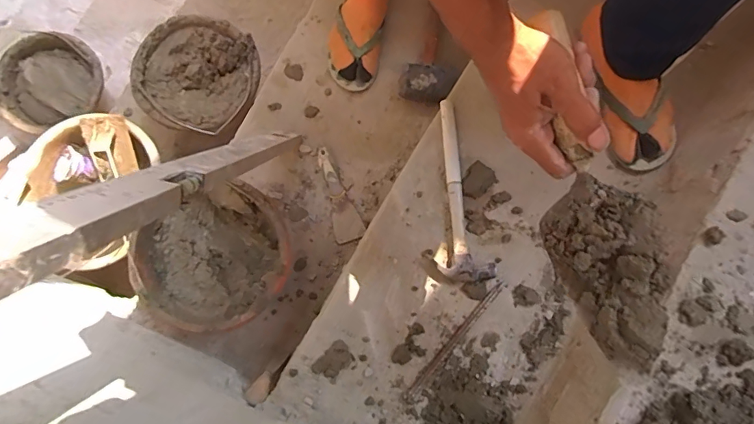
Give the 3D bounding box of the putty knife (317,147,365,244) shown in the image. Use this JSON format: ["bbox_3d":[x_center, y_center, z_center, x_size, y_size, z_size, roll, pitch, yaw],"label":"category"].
[{"bbox_3d":[-0.071,-0.034,0.847,0.054,0.021,0.181,-14,80,-3],"label":"putty knife"}]

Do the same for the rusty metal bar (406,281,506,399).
[{"bbox_3d":[0.115,0.182,0.643,0.015,0.010,0.209,42,82,6],"label":"rusty metal bar"}]

